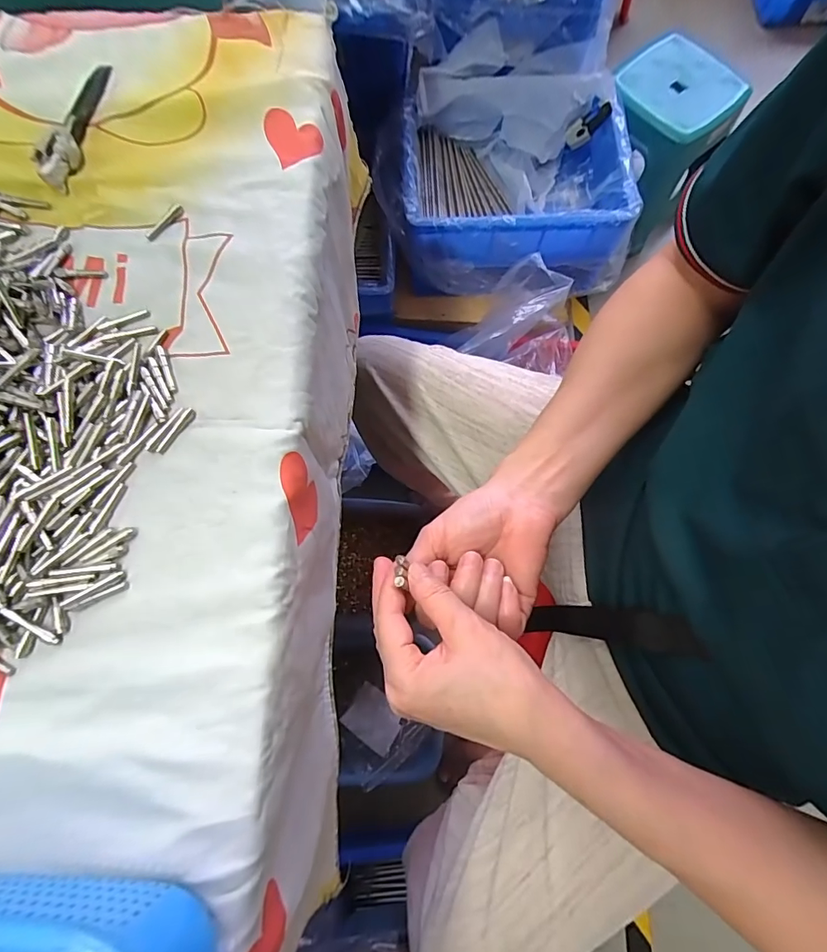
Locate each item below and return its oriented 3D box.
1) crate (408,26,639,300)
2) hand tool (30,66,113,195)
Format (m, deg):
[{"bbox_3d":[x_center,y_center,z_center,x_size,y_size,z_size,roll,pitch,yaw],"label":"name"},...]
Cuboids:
[{"bbox_3d":[0.180,-0.584,0.923,0.456,0.218,0.371,-4,75,0],"label":"crate"},{"bbox_3d":[-0.219,-0.233,0.298,0.013,0.018,0.102,5,76,2],"label":"hand tool"}]

